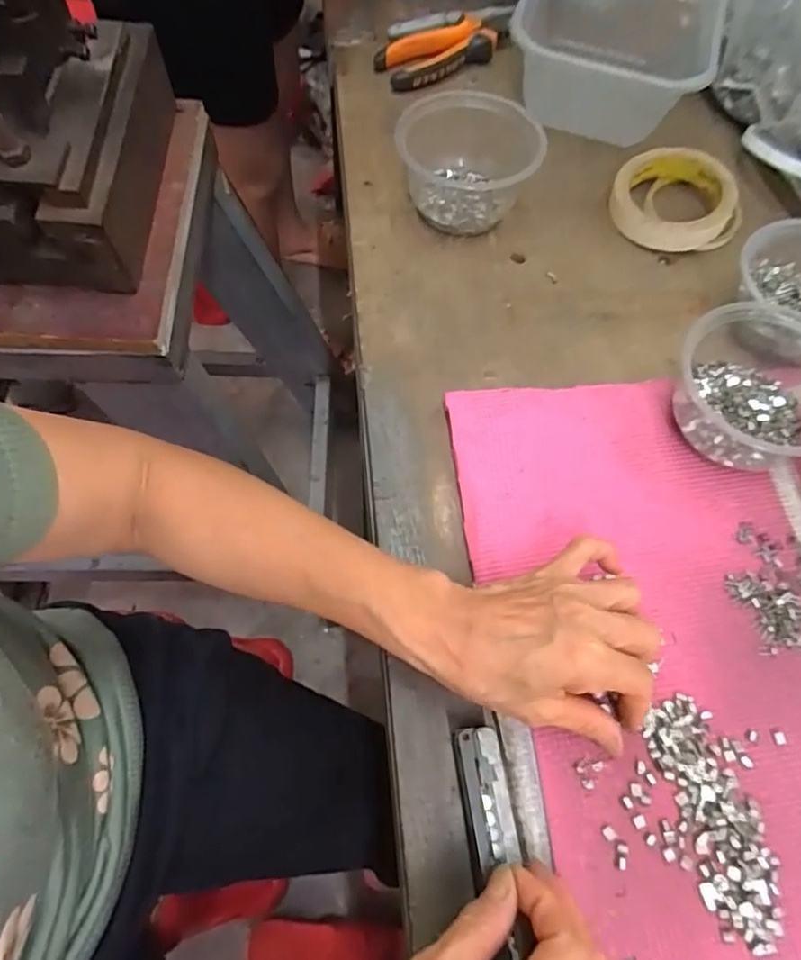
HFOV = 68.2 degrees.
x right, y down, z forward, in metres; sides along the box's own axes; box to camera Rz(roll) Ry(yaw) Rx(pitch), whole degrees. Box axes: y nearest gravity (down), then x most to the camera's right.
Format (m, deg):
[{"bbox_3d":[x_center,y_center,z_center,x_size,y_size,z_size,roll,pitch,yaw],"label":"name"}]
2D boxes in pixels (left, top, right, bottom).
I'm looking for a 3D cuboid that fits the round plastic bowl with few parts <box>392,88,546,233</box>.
[{"bbox_3d":[0.056,-0.264,0.491,0.117,0.068,0.099,16,67,6],"label":"round plastic bowl with few parts"}]

